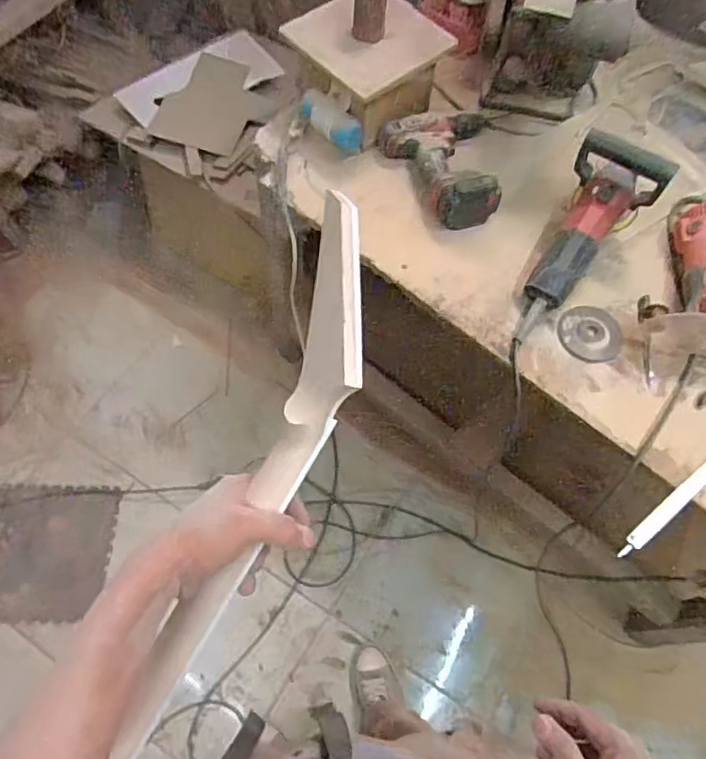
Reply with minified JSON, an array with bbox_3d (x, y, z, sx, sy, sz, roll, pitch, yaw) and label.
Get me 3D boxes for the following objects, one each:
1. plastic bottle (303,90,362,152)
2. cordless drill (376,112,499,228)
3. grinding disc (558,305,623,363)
[{"bbox_3d":[-0.030,-0.401,0.911,0.114,0.048,0.058,33,62,-27],"label":"plastic bottle"},{"bbox_3d":[0.145,-0.336,0.899,0.174,0.062,0.207,-8,65,-5],"label":"cordless drill"},{"bbox_3d":[0.335,-0.065,0.811,0.090,0.004,0.086,0,65,-1],"label":"grinding disc"}]

